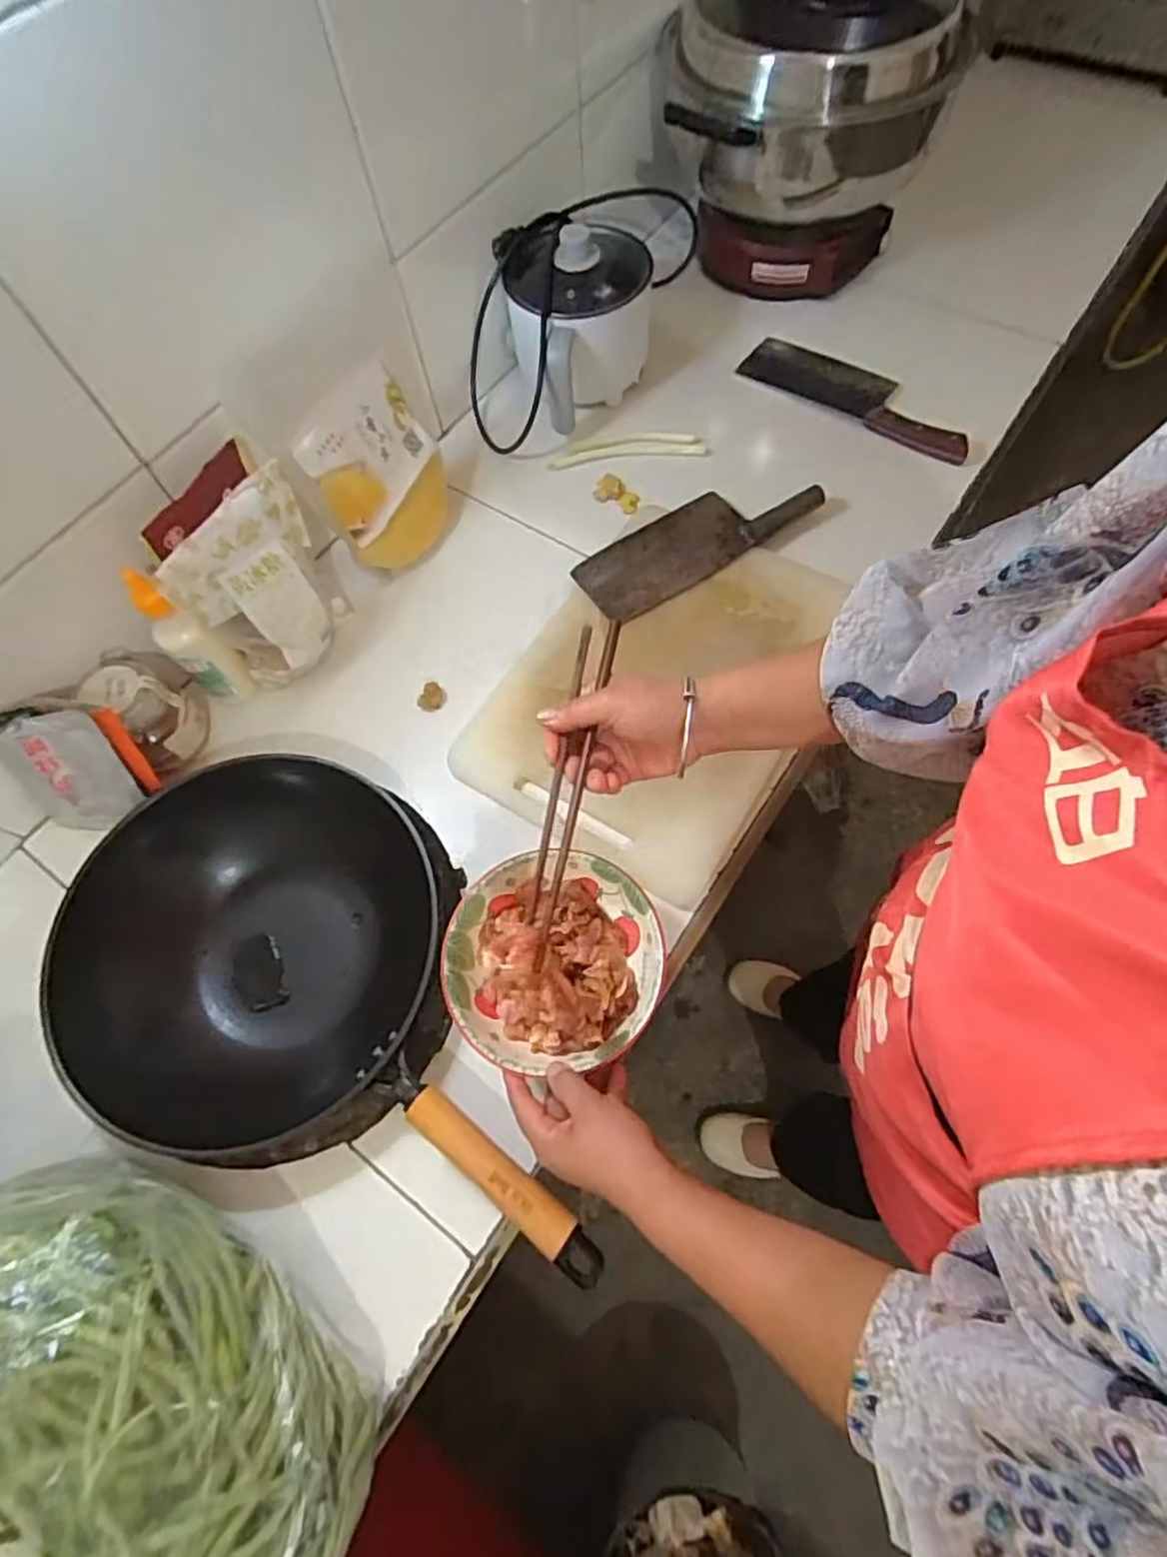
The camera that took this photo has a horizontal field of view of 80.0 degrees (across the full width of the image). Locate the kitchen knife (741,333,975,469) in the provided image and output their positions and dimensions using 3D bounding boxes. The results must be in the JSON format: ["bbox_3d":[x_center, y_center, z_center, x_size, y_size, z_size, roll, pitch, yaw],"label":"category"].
[{"bbox_3d":[0.334,-0.471,0.842,0.296,0.032,0.087,38,73,17],"label":"kitchen knife"}]

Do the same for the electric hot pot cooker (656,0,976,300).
[{"bbox_3d":[0.254,-0.761,0.820,0.292,0.307,0.254,14,68,9],"label":"electric hot pot cooker"}]

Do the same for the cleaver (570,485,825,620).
[{"bbox_3d":[0.123,-0.264,0.759,0.269,0.027,0.101,-29,68,-10],"label":"cleaver"}]

